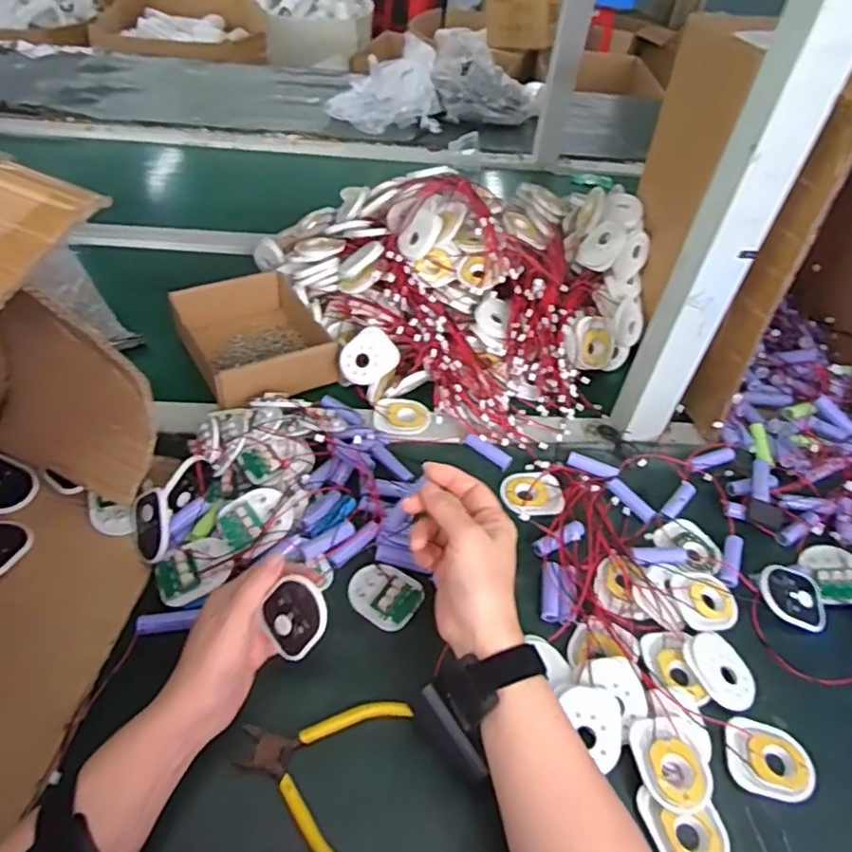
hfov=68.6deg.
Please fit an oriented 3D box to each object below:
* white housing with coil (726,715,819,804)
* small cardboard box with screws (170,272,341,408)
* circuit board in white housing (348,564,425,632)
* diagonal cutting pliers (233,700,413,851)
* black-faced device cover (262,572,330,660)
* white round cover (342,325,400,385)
[{"bbox_3d":[0.247,0.238,0.446,0.059,0.006,0.052,17,47,10],"label":"white housing with coil"},{"bbox_3d":[-0.190,-0.103,0.711,0.147,0.061,0.199,-22,53,-25],"label":"small cardboard box with screws"},{"bbox_3d":[-0.034,0.136,0.510,0.059,0.009,0.049,28,49,19],"label":"circuit board in white housing"},{"bbox_3d":[-0.072,0.227,0.412,0.105,0.009,0.107,13,46,5],"label":"diagonal cutting pliers"},{"bbox_3d":[-0.089,0.130,0.428,0.046,0.055,0.006,54,27,20],"label":"black-faced device cover"},{"bbox_3d":[-0.060,-0.073,0.655,0.059,0.009,0.049,-39,93,4],"label":"white round cover"}]

